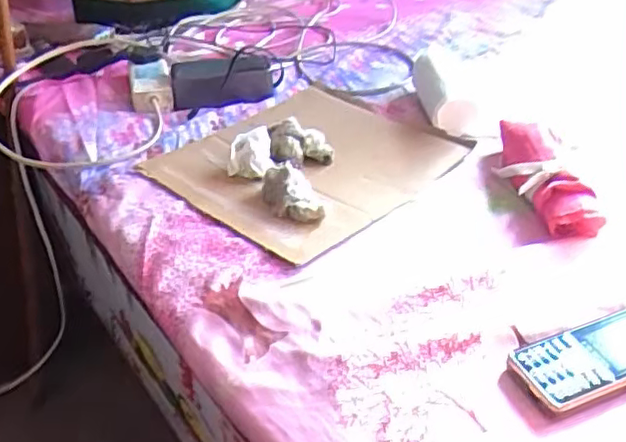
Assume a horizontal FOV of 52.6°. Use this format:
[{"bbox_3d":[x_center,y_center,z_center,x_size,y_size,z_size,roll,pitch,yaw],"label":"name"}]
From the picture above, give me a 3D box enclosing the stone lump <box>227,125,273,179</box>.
[{"bbox_3d":[-0.069,-0.074,0.692,0.049,0.037,0.051,-2,37,1],"label":"stone lump"}]

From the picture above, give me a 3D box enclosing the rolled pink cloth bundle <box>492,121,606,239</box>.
[{"bbox_3d":[0.231,-0.049,0.654,0.051,0.035,0.197,-5,37,-4],"label":"rolled pink cloth bundle"}]

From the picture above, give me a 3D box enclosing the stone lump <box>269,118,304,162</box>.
[{"bbox_3d":[-0.029,-0.091,0.716,0.040,0.037,0.054,-3,37,-1],"label":"stone lump"}]

